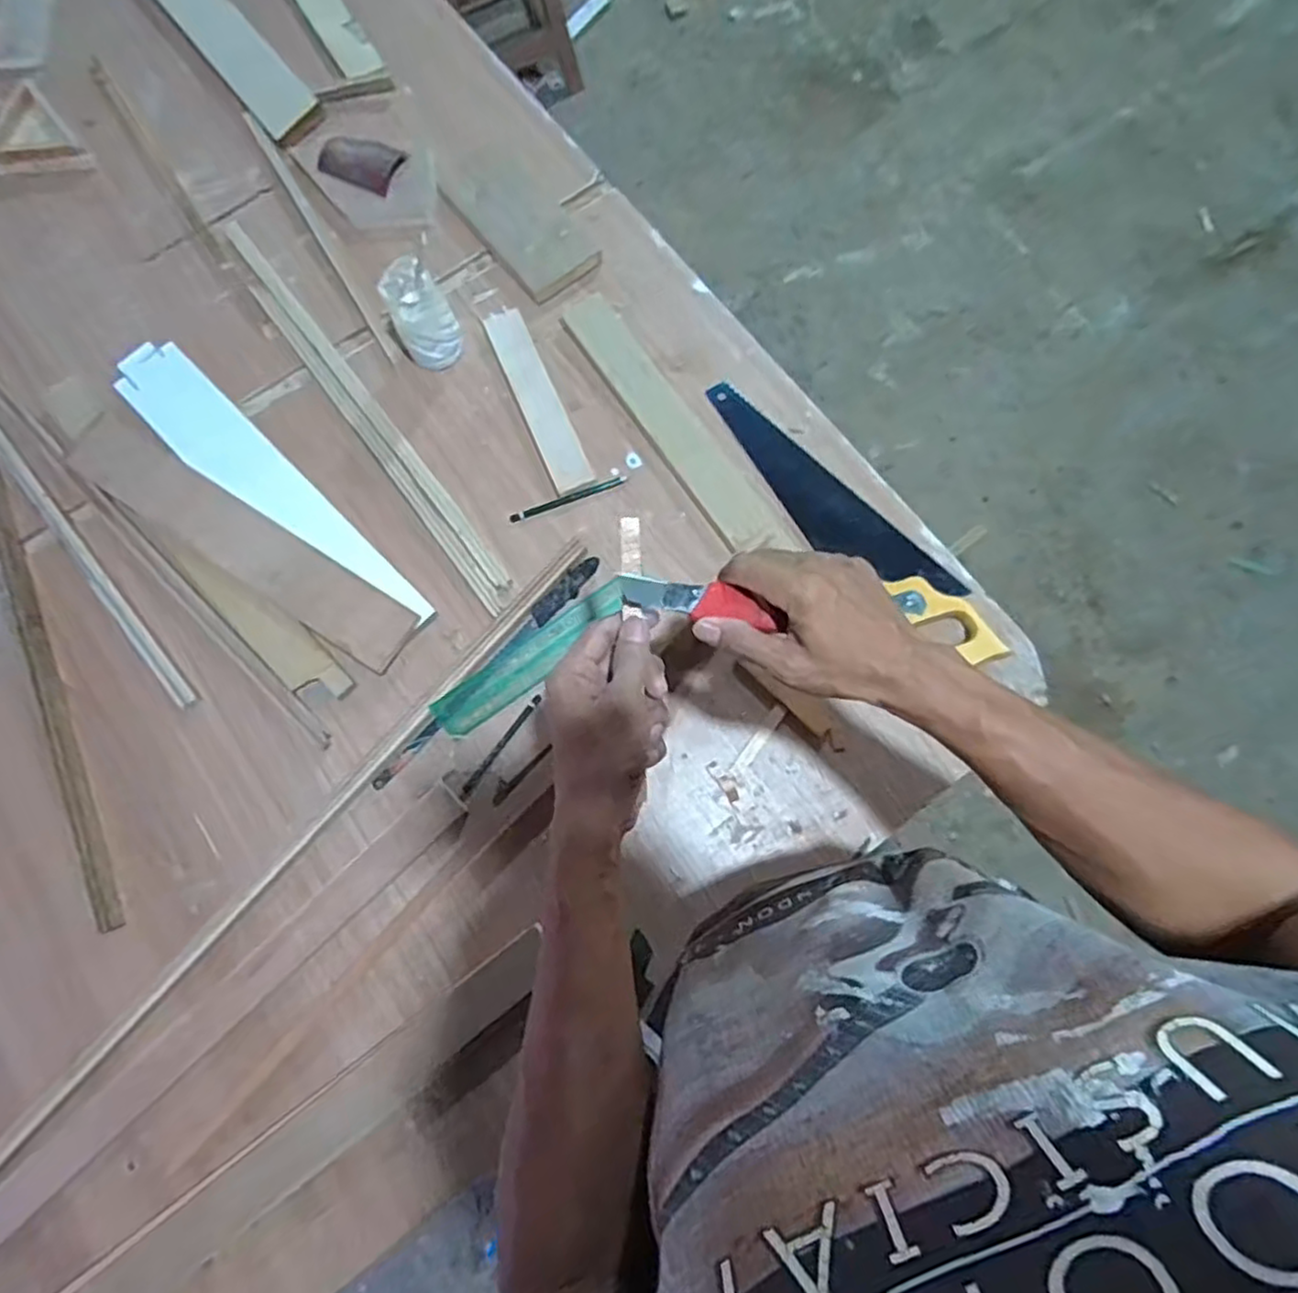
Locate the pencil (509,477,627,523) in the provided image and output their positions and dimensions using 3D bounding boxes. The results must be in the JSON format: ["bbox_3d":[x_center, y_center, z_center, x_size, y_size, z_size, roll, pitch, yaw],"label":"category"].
[{"bbox_3d":[-0.087,-0.159,0.769,0.130,0.007,0.010,-22,78,-4],"label":"pencil"}]

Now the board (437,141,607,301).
[{"bbox_3d":[-0.150,-0.501,0.831,0.096,0.014,0.199,-39,79,-7],"label":"board"}]

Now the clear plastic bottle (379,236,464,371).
[{"bbox_3d":[-0.244,-0.359,0.765,0.063,0.095,0.064,-18,77,-3],"label":"clear plastic bottle"}]

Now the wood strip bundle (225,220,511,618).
[{"bbox_3d":[-0.319,-0.263,0.786,0.039,0.012,0.549,-37,79,-7],"label":"wood strip bundle"}]

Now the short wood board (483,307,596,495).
[{"bbox_3d":[-0.123,-0.274,0.786,0.046,0.012,0.223,-23,78,-4],"label":"short wood board"}]

